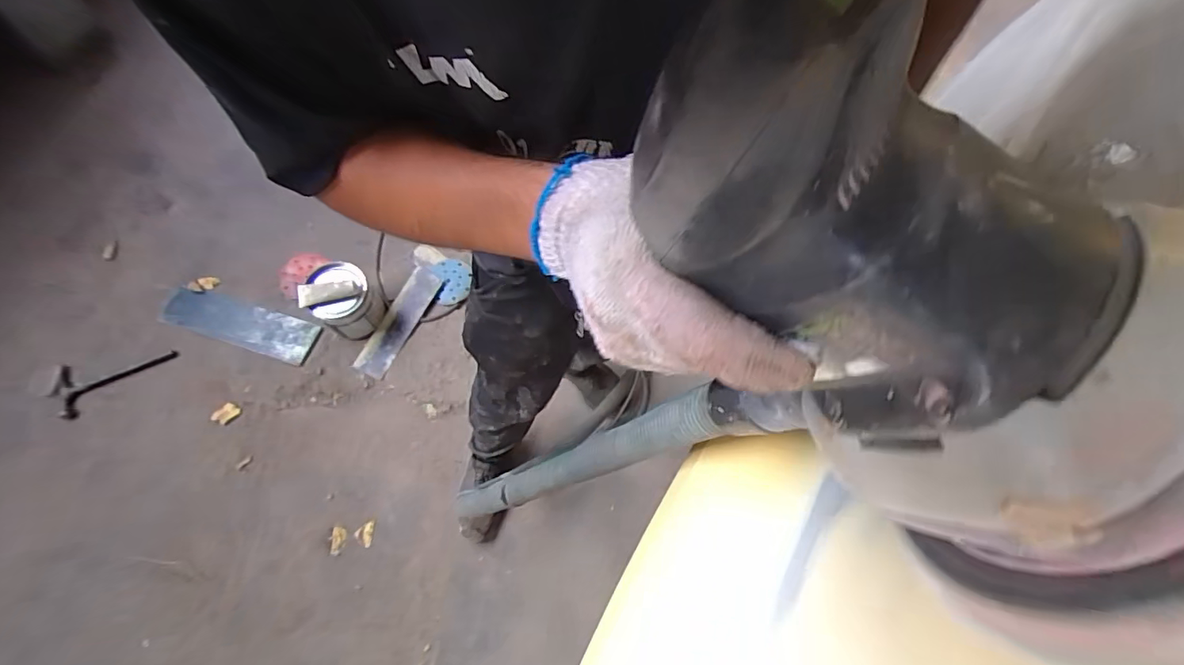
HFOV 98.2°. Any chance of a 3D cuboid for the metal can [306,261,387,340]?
[{"bbox_3d":[-0.533,-0.066,1.123,0.118,0.161,0.123,2,63,-4],"label":"metal can"}]

